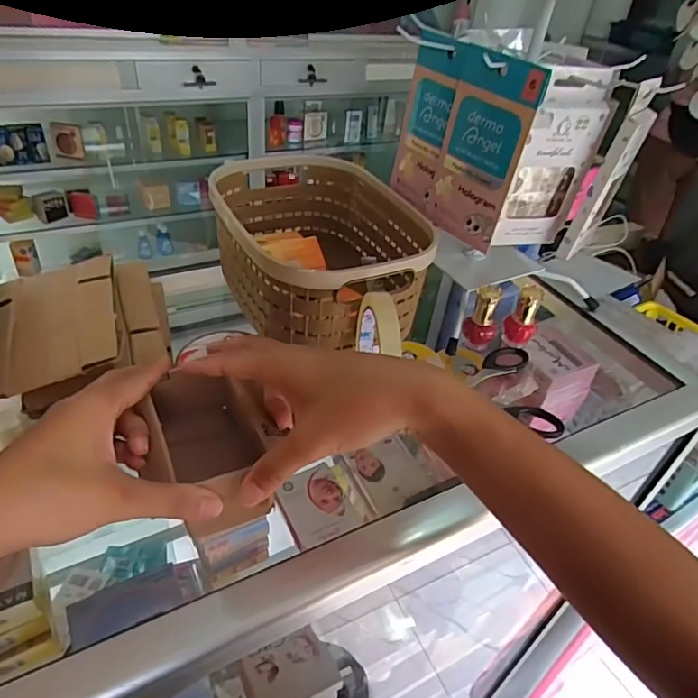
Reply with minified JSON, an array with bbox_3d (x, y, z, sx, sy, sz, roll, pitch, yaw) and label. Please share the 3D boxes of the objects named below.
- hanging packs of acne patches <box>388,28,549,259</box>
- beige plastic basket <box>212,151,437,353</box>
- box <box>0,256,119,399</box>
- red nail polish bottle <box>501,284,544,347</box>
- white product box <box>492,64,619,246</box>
[{"bbox_3d":[0.091,-0.178,0.453,0.025,0.139,0.138,-14,44,-23],"label":"hanging packs of acne patches"},{"bbox_3d":[-0.034,-0.097,0.504,0.160,0.094,0.235,-13,43,-23],"label":"beige plastic basket"},{"bbox_3d":[-0.227,-0.022,0.400,0.098,0.017,0.129,-9,42,-18],"label":"box"},{"bbox_3d":[0.160,-0.030,0.488,0.022,0.055,0.022,-2,40,-11],"label":"red nail polish bottle"},{"bbox_3d":[0.167,-0.152,0.435,0.067,0.140,0.019,-5,41,-15],"label":"white product box"}]

